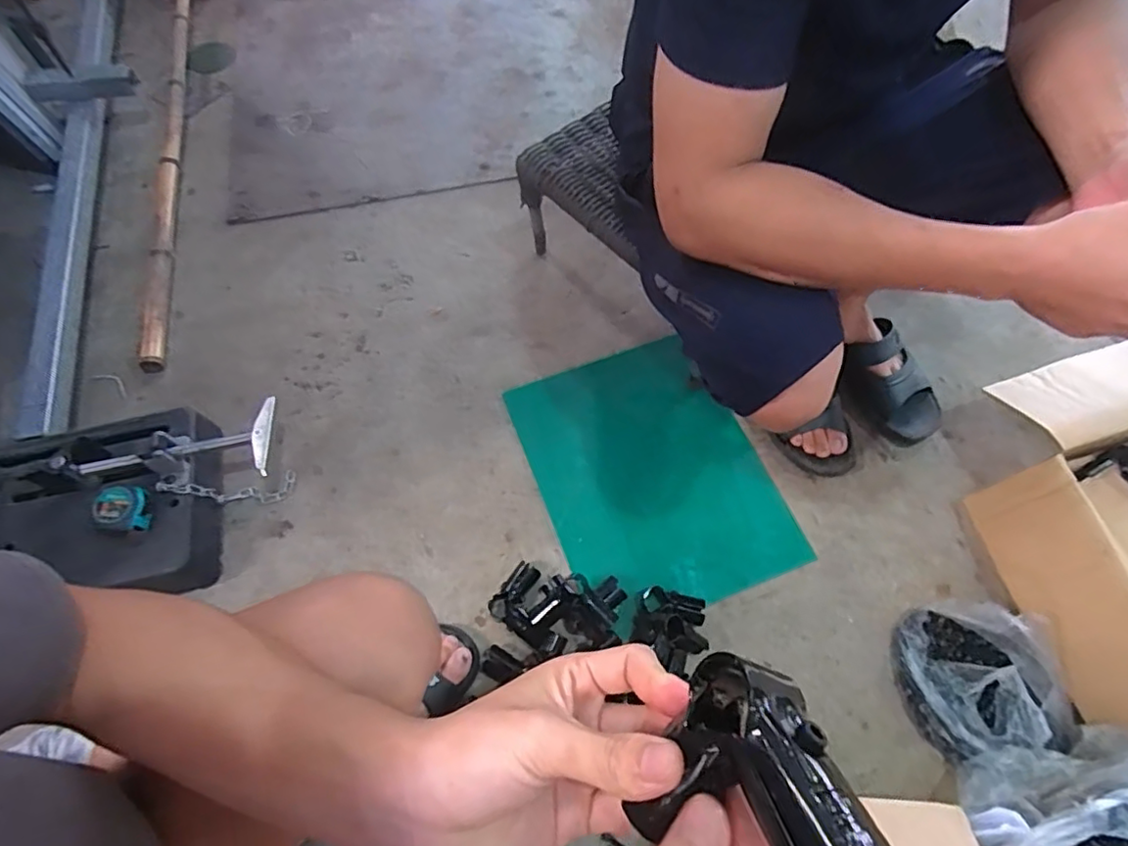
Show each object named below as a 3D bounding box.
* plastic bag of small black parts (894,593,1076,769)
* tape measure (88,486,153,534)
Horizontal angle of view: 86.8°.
[{"bbox_3d":[0.494,0.295,0.701,0.161,0.091,0.170,-11,63,-3],"label":"plastic bag of small black parts"},{"bbox_3d":[-0.561,0.111,0.759,0.061,0.037,0.057,0,64,1],"label":"tape measure"}]

